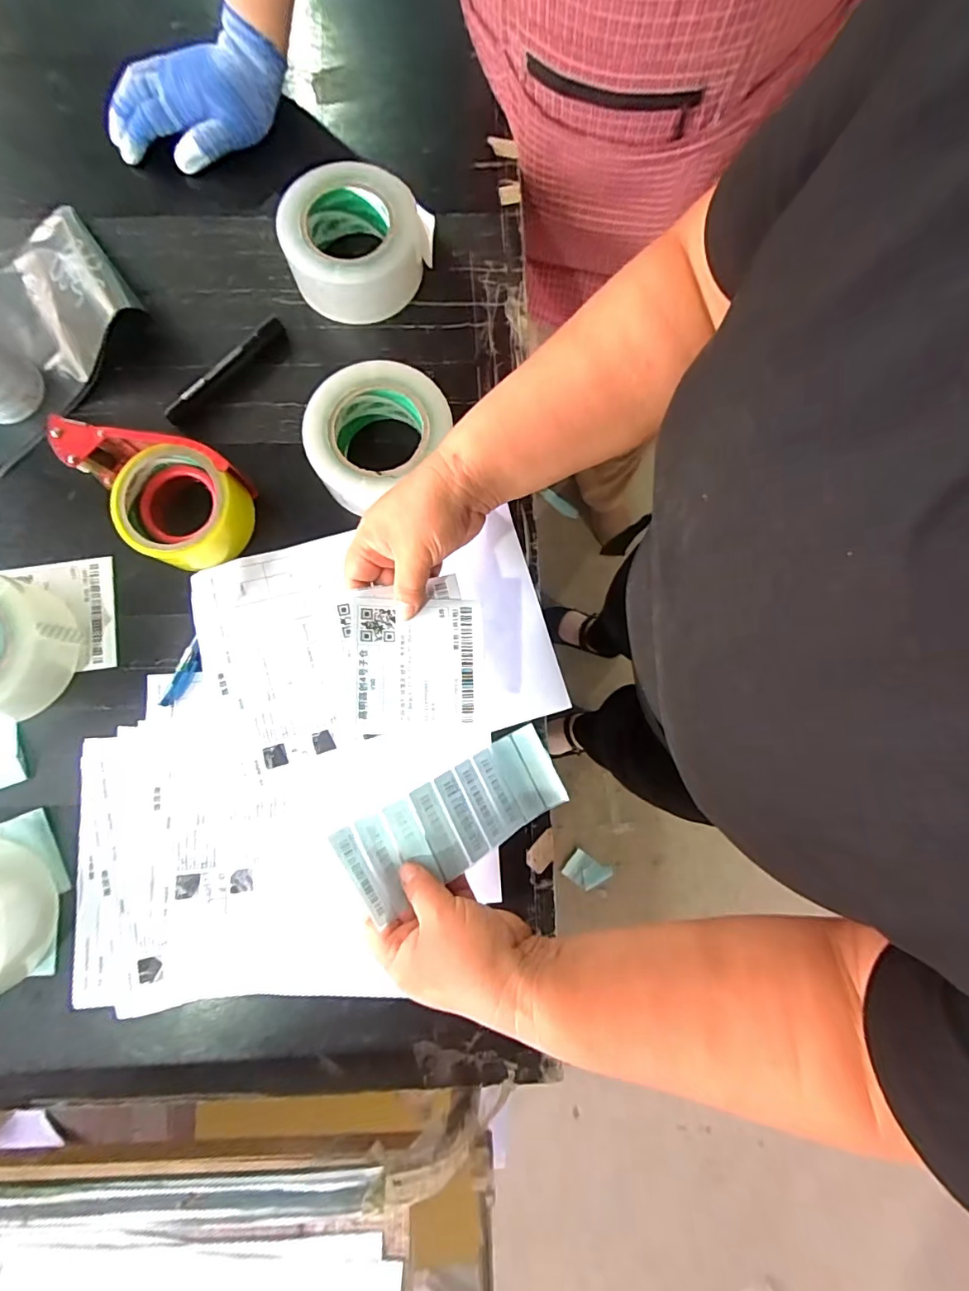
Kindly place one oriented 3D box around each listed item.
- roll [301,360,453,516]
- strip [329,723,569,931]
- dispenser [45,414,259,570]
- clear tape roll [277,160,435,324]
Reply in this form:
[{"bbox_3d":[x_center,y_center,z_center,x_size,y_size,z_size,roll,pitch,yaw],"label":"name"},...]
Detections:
[{"bbox_3d":[-0.091,-0.182,0.440,0.126,0.052,0.111,-40,84,-6],"label":"roll"},{"bbox_3d":[-0.018,0.132,0.391,0.183,0.018,0.070,-21,78,-33],"label":"strip"},{"bbox_3d":[-0.274,-0.139,0.430,0.101,0.061,0.158,-43,84,-7],"label":"dispenser"},{"bbox_3d":[-0.118,-0.376,0.468,0.130,0.056,0.110,-20,82,-4],"label":"clear tape roll"}]

